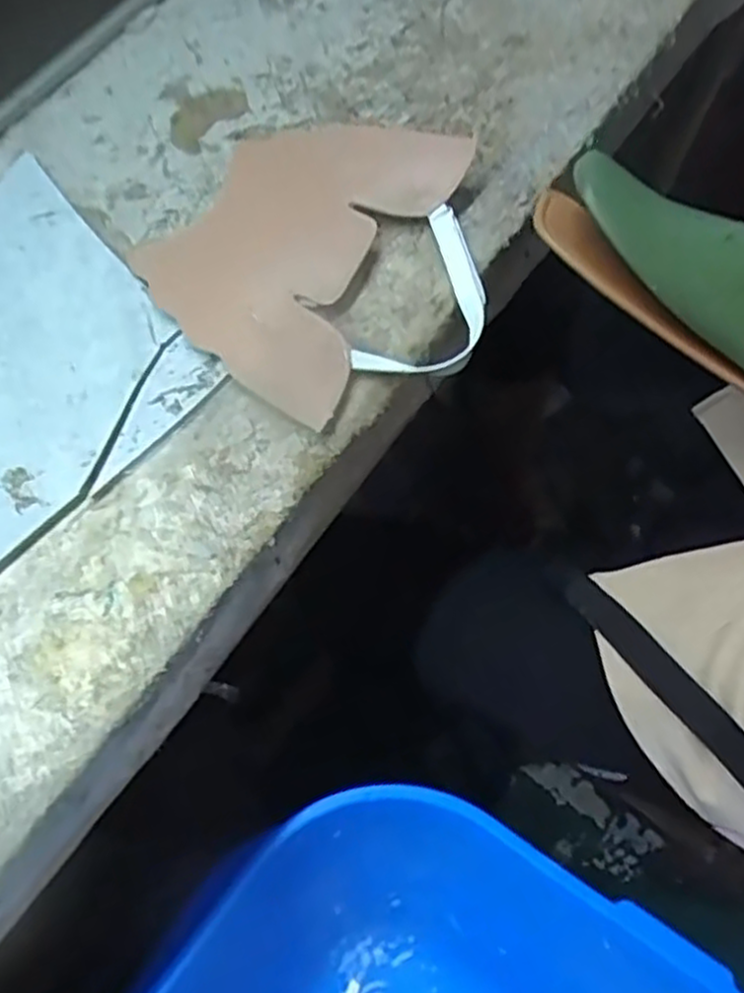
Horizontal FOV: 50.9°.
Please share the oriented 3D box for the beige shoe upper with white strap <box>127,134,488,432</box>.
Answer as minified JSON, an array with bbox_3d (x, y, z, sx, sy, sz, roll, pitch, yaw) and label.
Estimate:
[{"bbox_3d":[-0.016,-0.148,0.458,0.192,0.019,0.206,0,67,0],"label":"beige shoe upper with white strap"}]

